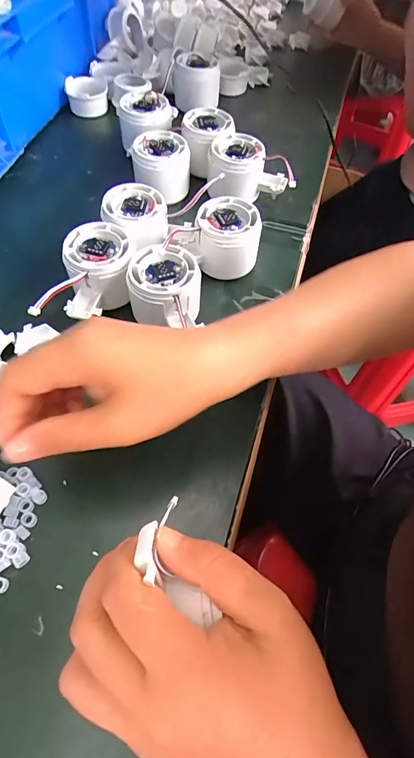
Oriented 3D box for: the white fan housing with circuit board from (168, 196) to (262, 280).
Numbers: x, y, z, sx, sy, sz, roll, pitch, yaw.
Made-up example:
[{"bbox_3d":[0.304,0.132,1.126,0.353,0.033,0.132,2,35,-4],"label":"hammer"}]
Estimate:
[{"bbox_3d":[0.008,-0.129,0.362,0.077,0.047,0.055,3,59,-3],"label":"white fan housing with circuit board"}]

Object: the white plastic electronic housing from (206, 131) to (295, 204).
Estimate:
[{"bbox_3d":[0.044,-0.210,0.411,0.087,0.044,0.059,18,59,6],"label":"white plastic electronic housing"}]

